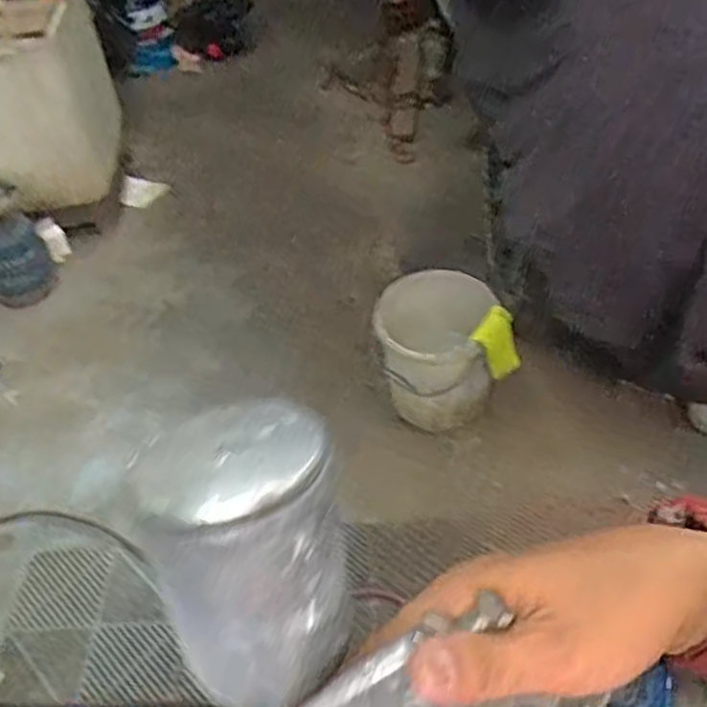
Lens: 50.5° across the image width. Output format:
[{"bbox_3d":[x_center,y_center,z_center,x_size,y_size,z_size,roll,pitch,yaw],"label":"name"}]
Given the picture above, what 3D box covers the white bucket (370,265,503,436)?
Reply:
[{"bbox_3d":[0.201,-0.015,1.883,0.281,0.287,0.266,-4,45,4],"label":"white bucket"}]

